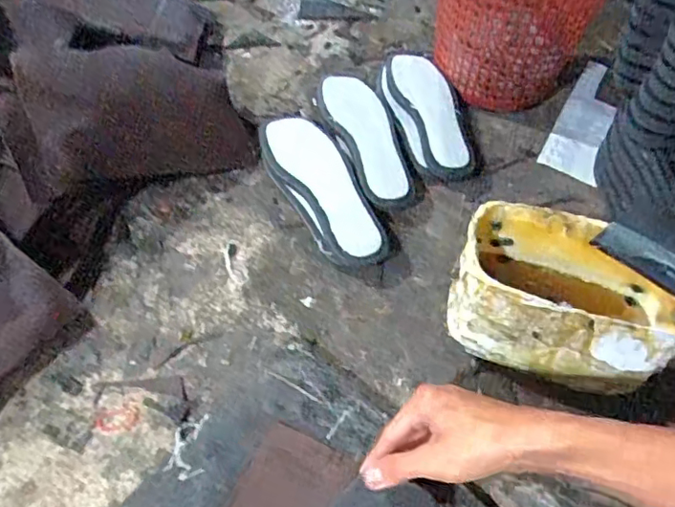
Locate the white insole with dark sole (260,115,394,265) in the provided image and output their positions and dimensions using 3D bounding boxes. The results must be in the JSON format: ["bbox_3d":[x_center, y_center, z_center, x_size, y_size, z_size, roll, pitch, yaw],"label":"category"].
[{"bbox_3d":[-0.020,-0.086,0.683,0.082,0.034,0.260,-20,57,-21],"label":"white insole with dark sole"}]

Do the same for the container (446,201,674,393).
[{"bbox_3d":[0.211,0.050,0.543,0.203,0.128,0.115,19,53,9],"label":"container"}]

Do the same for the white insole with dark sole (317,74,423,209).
[{"bbox_3d":[0.040,-0.148,0.743,0.089,0.045,0.235,-13,55,-15],"label":"white insole with dark sole"}]

